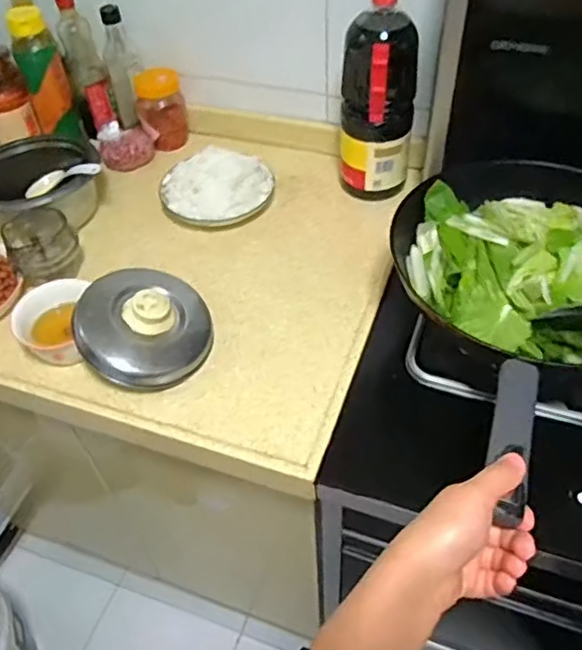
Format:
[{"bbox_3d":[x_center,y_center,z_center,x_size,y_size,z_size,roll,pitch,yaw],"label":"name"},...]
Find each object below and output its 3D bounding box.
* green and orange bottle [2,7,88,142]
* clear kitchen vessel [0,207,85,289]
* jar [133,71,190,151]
[{"bbox_3d":[-0.390,-0.389,0.993,0.066,0.212,0.065,-16,50,-11],"label":"green and orange bottle"},{"bbox_3d":[-0.342,-0.107,0.859,0.091,0.077,0.081,-22,51,-16],"label":"clear kitchen vessel"},{"bbox_3d":[-0.220,-0.369,1.057,0.081,0.120,0.079,-2,48,2],"label":"jar"}]

